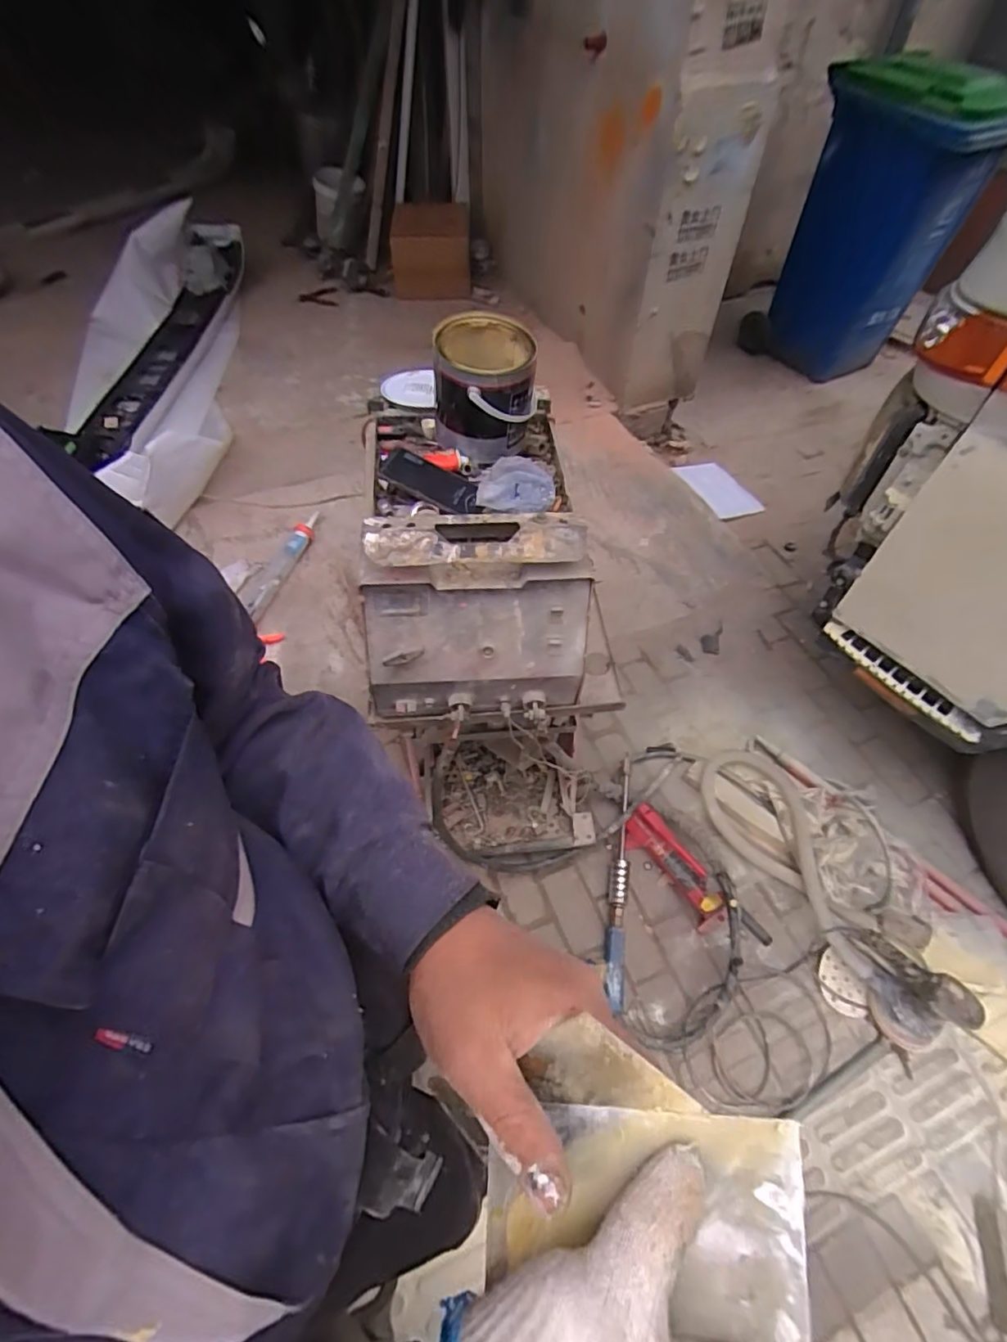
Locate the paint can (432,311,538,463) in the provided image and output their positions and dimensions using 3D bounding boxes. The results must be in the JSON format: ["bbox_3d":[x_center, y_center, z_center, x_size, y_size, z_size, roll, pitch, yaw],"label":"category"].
[{"bbox_3d":[-0.030,-0.452,0.932,0.154,0.158,0.161,0,54,-1],"label":"paint can"}]

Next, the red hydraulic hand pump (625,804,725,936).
[{"bbox_3d":[0.404,0.468,1.375,0.079,0.103,0.301,-24,58,-17],"label":"red hydraulic hand pump"}]

